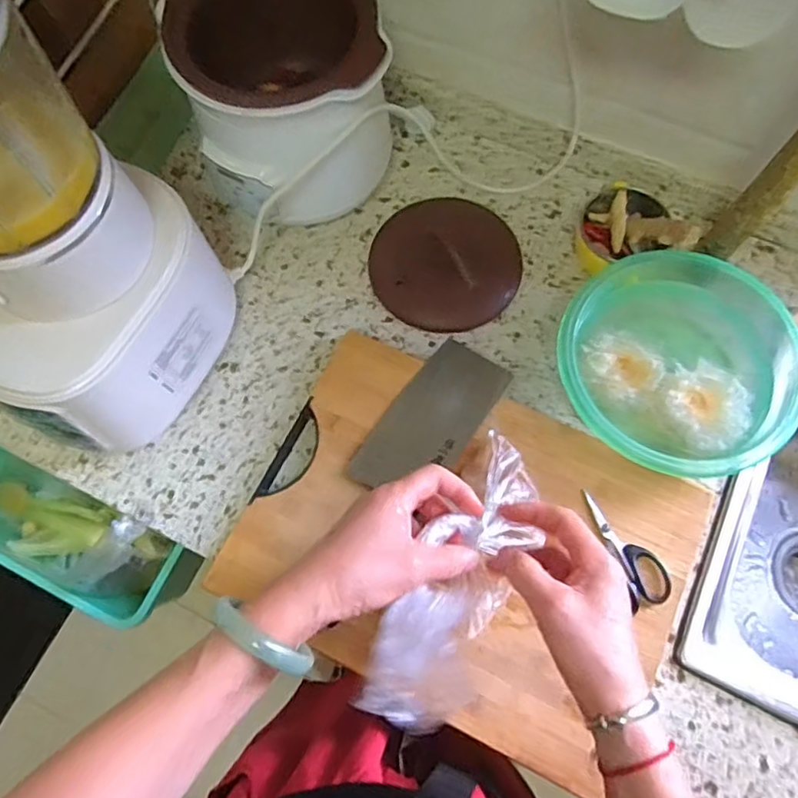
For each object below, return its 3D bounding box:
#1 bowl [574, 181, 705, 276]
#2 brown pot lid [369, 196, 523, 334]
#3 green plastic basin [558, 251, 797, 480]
[{"bbox_3d":[0.256,-0.185,0.655,0.115,0.077,0.093,5,71,3],"label":"bowl"},{"bbox_3d":[0.052,-0.162,0.673,0.161,0.037,0.165,0,70,1],"label":"brown pot lid"},{"bbox_3d":[0.274,-0.039,0.610,0.220,0.076,0.219,0,70,1],"label":"green plastic basin"}]

